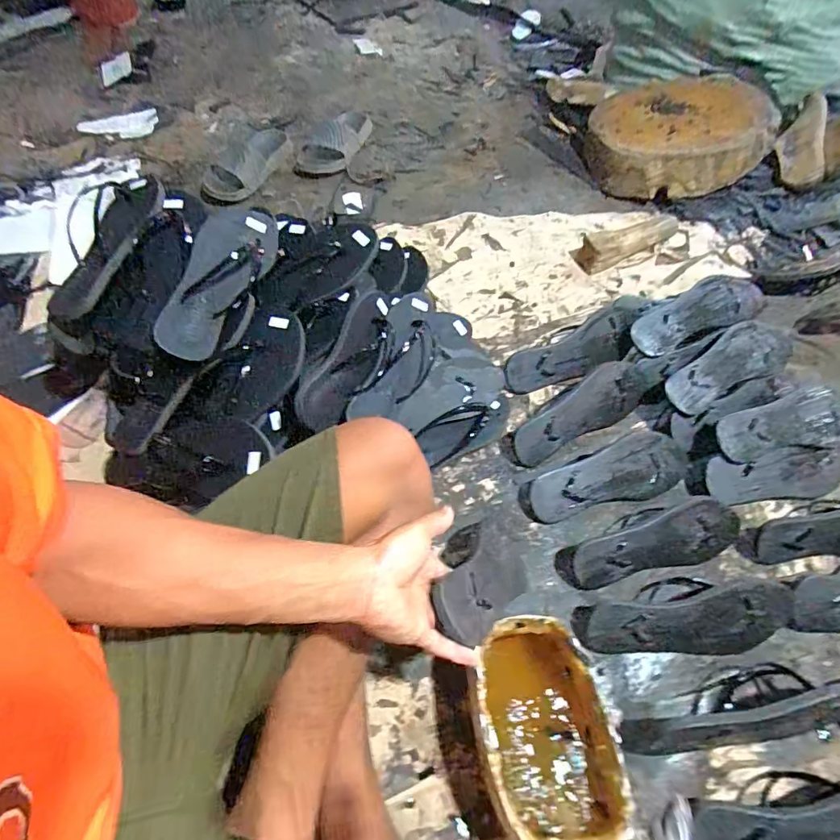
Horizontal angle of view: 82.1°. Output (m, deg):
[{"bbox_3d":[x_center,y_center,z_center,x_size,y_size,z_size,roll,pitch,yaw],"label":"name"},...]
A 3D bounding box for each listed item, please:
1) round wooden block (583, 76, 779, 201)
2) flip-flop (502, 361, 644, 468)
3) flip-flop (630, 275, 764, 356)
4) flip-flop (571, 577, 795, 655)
[{"bbox_3d":[0.567,-0.631,1.077,0.370,0.144,0.300,13,60,9],"label":"round wooden block"},{"bbox_3d":[0.233,-0.016,0.728,0.246,0.091,0.042,-25,19,-14],"label":"flip-flop"},{"bbox_3d":[0.449,-0.172,0.779,0.237,0.025,0.084,-23,77,-7],"label":"flip-flop"},{"bbox_3d":[0.309,0.232,0.582,0.243,0.086,0.055,-9,12,5],"label":"flip-flop"}]

